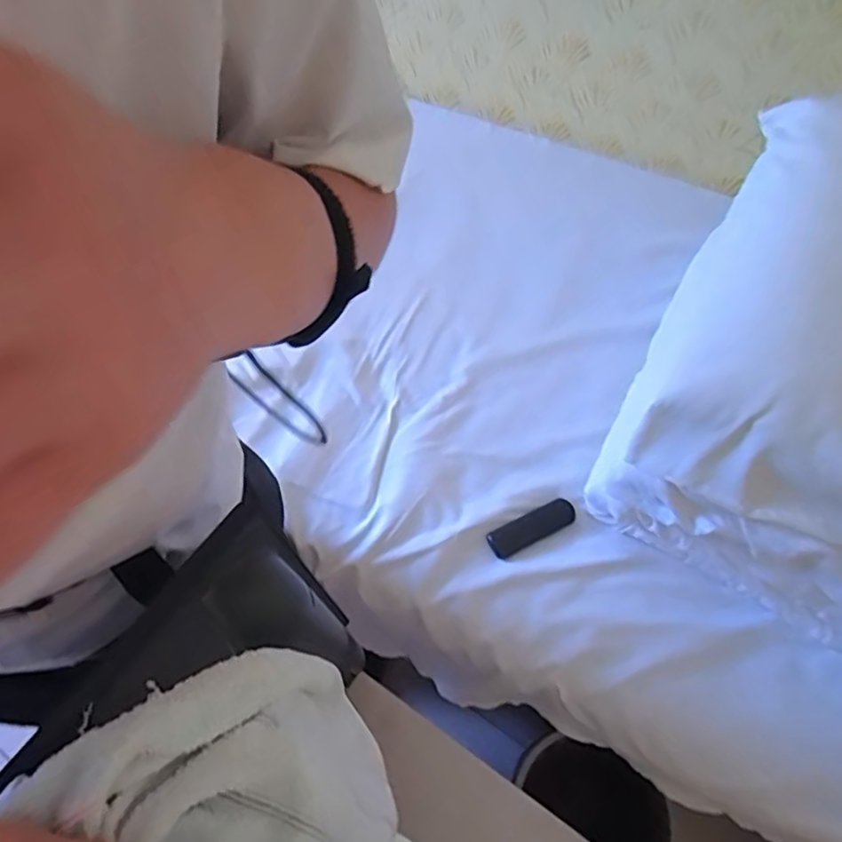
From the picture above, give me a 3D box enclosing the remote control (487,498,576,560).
[{"bbox_3d":[0.173,0.169,0.954,0.145,0.026,0.049,-26,65,-12],"label":"remote control"}]

